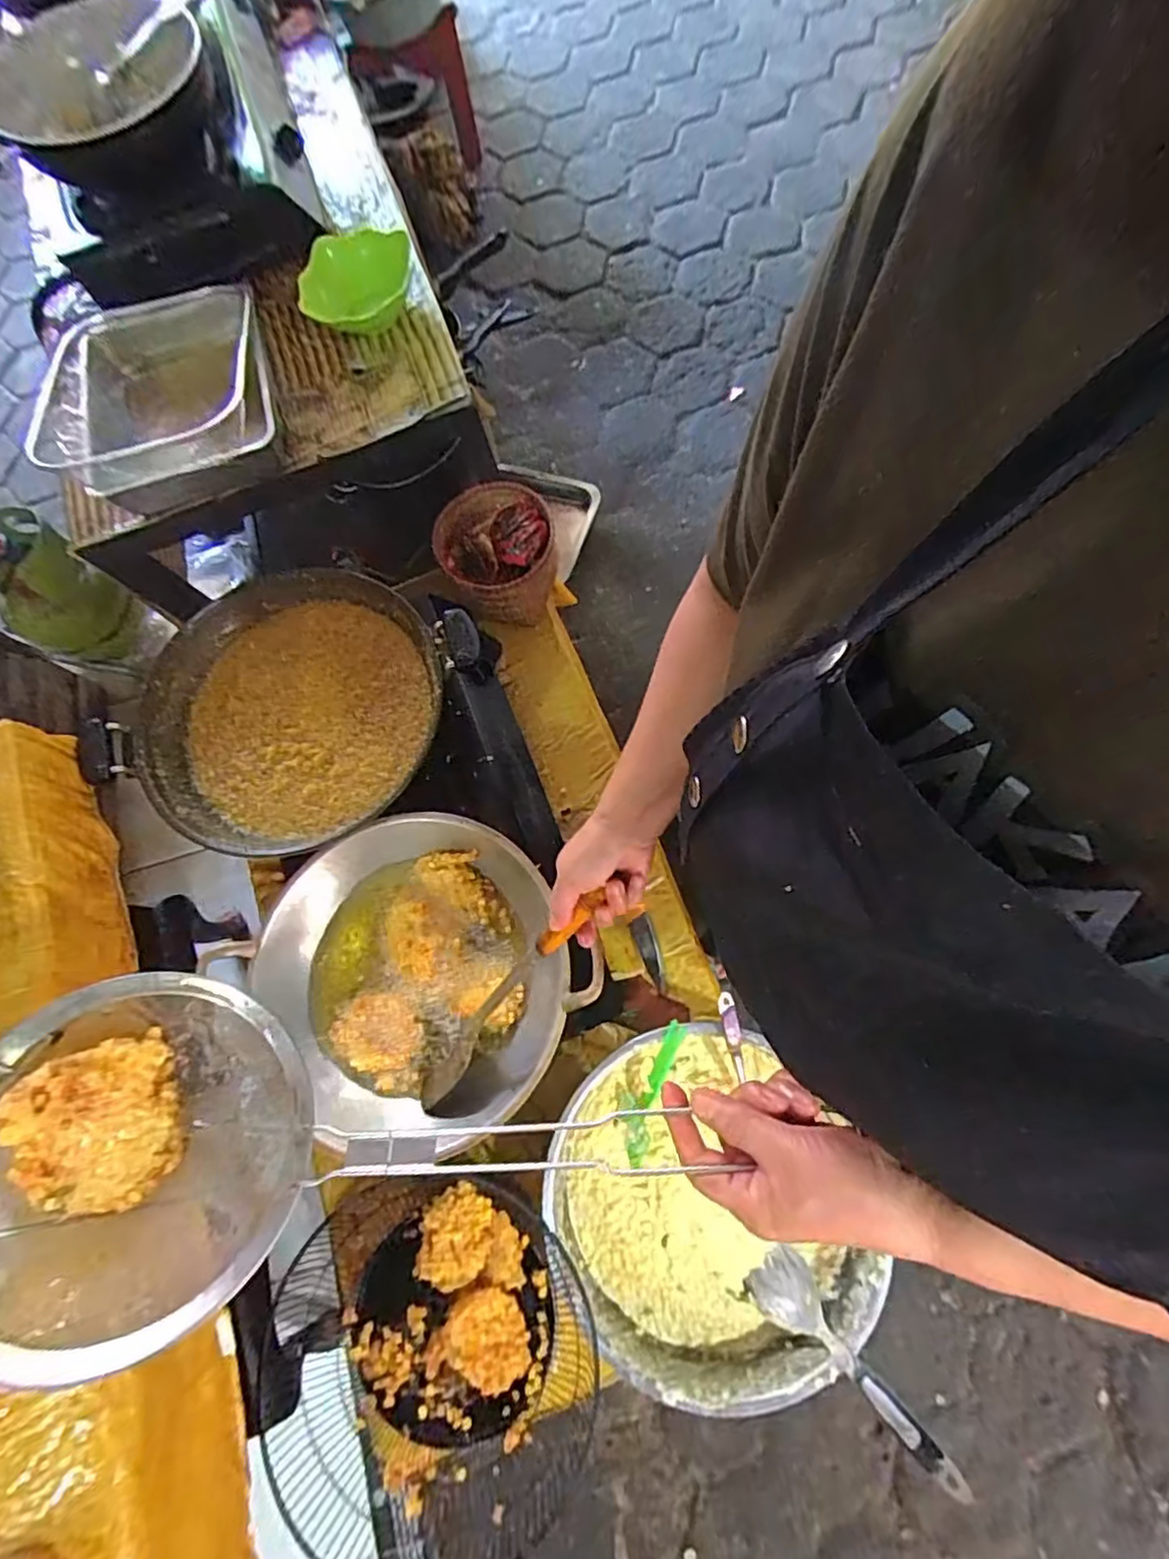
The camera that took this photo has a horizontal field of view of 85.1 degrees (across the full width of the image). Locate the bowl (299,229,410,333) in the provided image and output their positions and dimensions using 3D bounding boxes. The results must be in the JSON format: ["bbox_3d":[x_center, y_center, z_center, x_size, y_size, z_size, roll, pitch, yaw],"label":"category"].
[{"bbox_3d":[-0.322,-0.701,0.922,0.169,0.093,0.143,-21,74,-1],"label":"bowl"}]

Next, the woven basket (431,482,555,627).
[{"bbox_3d":[-0.141,-0.360,1.051,0.182,0.148,0.169,-1,74,4],"label":"woven basket"}]

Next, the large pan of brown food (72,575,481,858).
[{"bbox_3d":[-0.394,-0.106,0.843,0.375,0.087,0.403,30,79,12],"label":"large pan of brown food"}]

